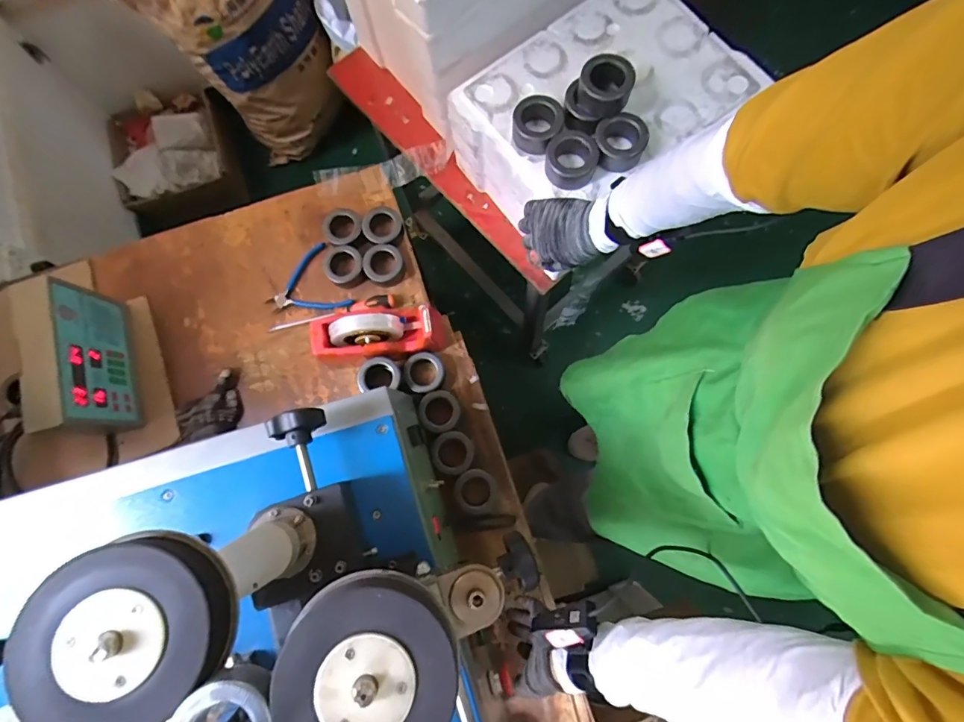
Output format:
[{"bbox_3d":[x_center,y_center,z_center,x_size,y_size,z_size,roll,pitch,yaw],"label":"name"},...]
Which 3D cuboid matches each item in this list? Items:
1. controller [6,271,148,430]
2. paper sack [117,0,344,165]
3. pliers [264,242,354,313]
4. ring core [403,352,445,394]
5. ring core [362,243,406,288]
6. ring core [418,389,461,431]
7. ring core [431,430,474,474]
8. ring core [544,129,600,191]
[{"bbox_3d":[-0.626,-0.001,0.732,0.074,0.144,0.226,-18,80,-3],"label":"controller"},{"bbox_3d":[-0.658,-0.910,1.300,0.405,0.633,0.287,-31,81,-5],"label":"paper sack"},{"bbox_3d":[-0.320,-0.127,0.842,0.141,0.021,0.132,-28,80,-4],"label":"pliers"},{"bbox_3d":[-0.097,0.021,0.795,0.065,0.039,0.068,0,79,1],"label":"ring core"},{"bbox_3d":[-0.172,-0.171,0.830,0.069,0.036,0.072,0,79,1],"label":"ring core"},{"bbox_3d":[-0.072,0.084,0.788,0.070,0.045,0.068,0,79,1],"label":"ring core"},{"bbox_3d":[-0.048,0.152,0.776,0.067,0.037,0.067,0,79,1],"label":"ring core"},{"bbox_3d":[0.118,-0.275,0.637,0.074,0.035,0.068,25,81,5],"label":"ring core"}]

